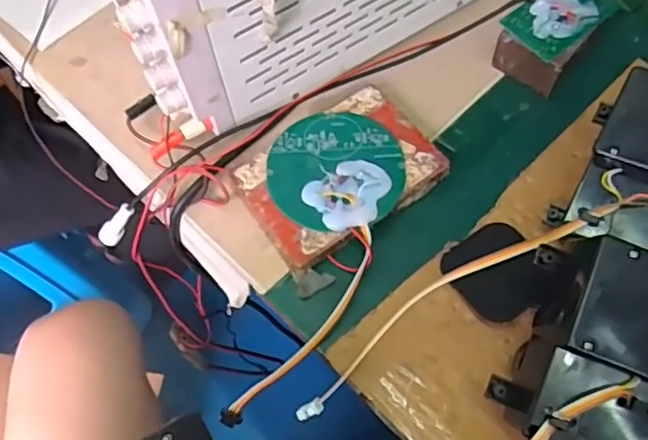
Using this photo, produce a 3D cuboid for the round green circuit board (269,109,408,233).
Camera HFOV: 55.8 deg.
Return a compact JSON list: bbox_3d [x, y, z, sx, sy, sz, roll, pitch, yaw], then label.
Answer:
[{"bbox_3d":[0.008,-0.033,0.393,0.084,0.009,0.086,-1,63,3],"label":"round green circuit board"}]

